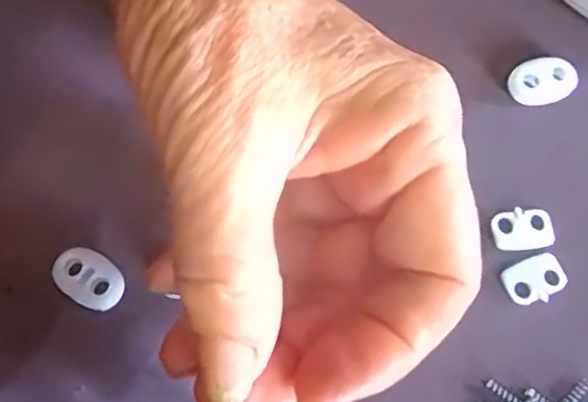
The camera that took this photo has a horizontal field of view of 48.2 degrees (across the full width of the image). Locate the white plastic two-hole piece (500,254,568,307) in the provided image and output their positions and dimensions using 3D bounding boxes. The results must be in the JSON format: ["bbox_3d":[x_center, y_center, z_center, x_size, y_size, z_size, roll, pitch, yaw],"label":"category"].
[{"bbox_3d":[0.073,0.024,0.199,0.019,0.004,0.013,-24,72,-7],"label":"white plastic two-hole piece"}]

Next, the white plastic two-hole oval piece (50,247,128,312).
[{"bbox_3d":[-0.062,0.023,0.198,0.022,0.004,0.015,30,74,11],"label":"white plastic two-hole oval piece"}]

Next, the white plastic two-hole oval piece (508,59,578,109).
[{"bbox_3d":[0.082,-0.040,0.220,0.022,0.006,0.014,-15,71,-4],"label":"white plastic two-hole oval piece"}]

